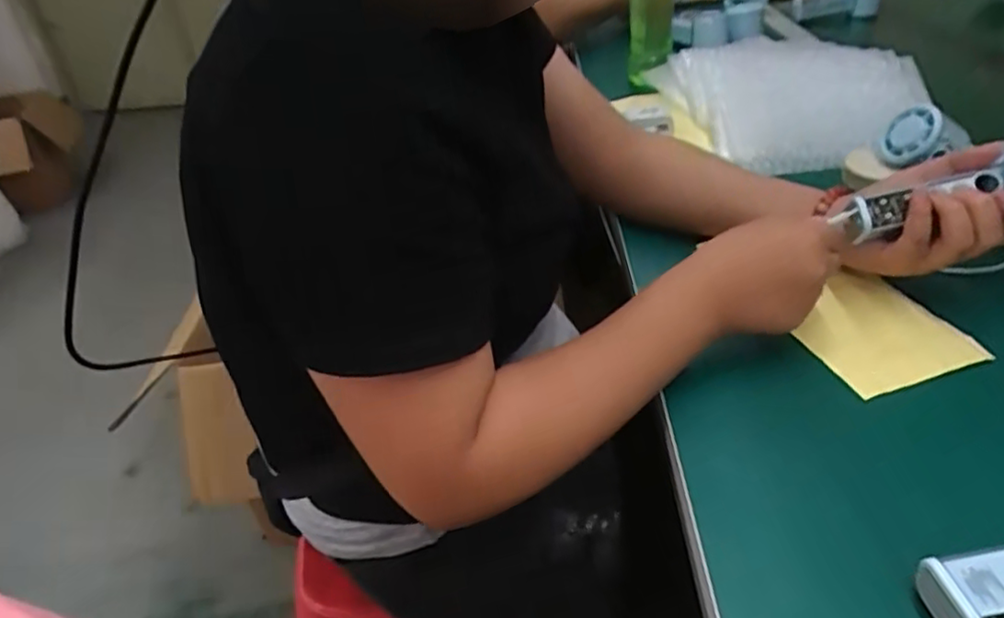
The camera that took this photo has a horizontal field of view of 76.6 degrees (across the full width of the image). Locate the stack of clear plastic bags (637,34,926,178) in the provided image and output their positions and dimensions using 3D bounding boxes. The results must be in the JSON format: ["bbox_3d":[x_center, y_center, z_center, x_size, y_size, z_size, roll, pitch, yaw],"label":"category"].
[{"bbox_3d":[0.353,-0.267,0.779,0.256,0.057,0.334,-8,37,-3],"label":"stack of clear plastic bags"}]

